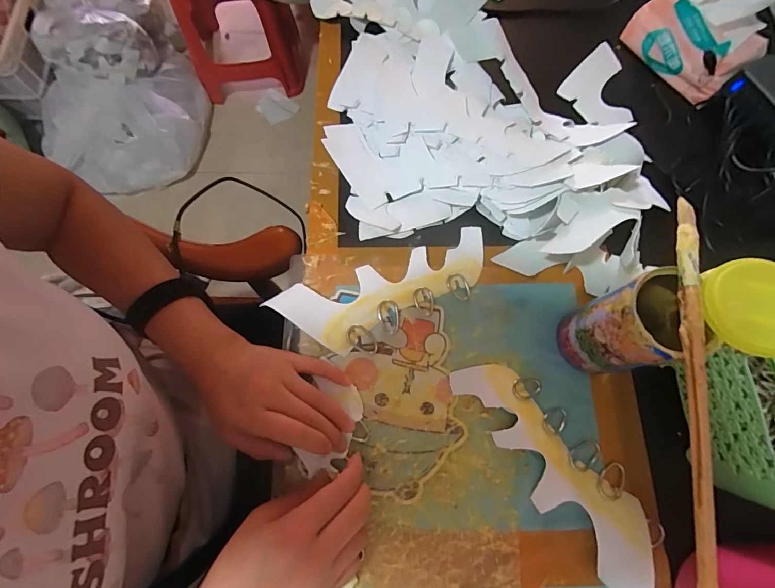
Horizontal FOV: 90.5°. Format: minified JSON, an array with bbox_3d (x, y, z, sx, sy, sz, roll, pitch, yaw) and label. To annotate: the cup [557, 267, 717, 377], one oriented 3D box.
[{"bbox_3d":[0.199,0.029,0.320,0.068,0.118,0.063,-20,75,-7],"label":"cup"}]

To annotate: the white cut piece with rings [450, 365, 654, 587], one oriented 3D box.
[{"bbox_3d":[0.144,0.148,0.330,0.066,0.028,0.217,-40,78,-12],"label":"white cut piece with rings"}]

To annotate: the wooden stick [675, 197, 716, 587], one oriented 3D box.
[{"bbox_3d":[0.192,0.060,0.240,0.010,0.008,0.264,10,74,2],"label":"wooden stick"}]

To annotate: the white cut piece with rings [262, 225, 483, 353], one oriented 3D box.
[{"bbox_3d":[0.004,0.001,0.382,0.214,0.009,0.079,-20,78,-9],"label":"white cut piece with rings"}]

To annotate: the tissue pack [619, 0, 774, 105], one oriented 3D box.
[{"bbox_3d":[0.373,-0.314,0.444,0.123,0.070,0.131,-36,78,-11],"label":"tissue pack"}]

